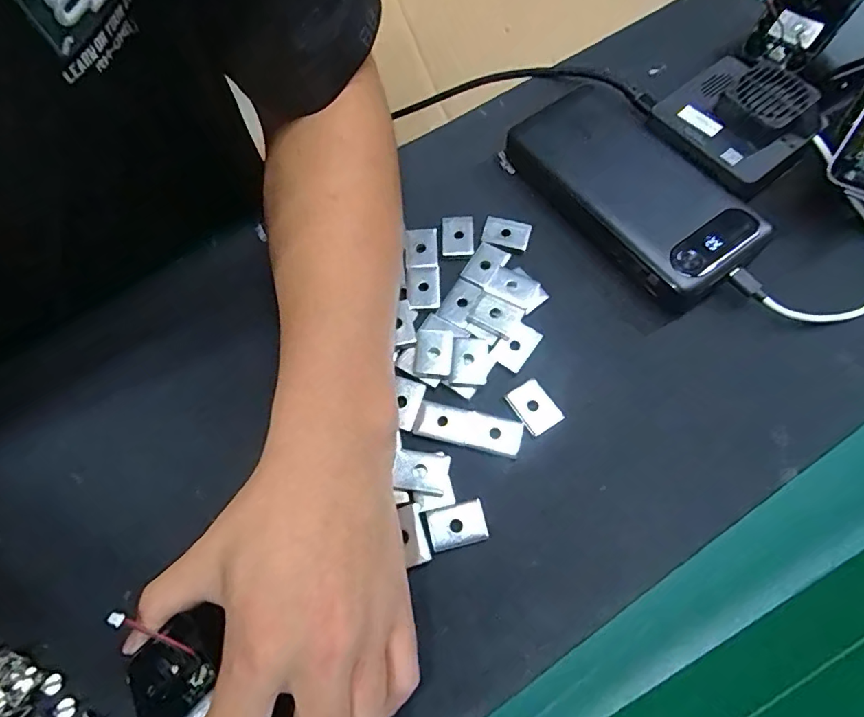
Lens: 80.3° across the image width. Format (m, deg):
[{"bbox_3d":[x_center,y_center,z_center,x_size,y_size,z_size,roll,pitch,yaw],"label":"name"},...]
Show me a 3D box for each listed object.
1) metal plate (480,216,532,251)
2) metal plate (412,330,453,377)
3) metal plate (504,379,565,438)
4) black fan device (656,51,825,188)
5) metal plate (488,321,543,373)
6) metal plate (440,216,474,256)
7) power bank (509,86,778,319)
[{"bbox_3d":[0.045,-0.077,0.315,0.028,0.004,0.020,14,71,8],"label":"metal plate"},{"bbox_3d":[0.000,-0.003,0.285,0.021,0.005,0.026,4,70,4],"label":"metal plate"},{"bbox_3d":[0.054,0.026,0.273,0.020,0.004,0.027,-31,72,-9],"label":"metal plate"},{"bbox_3d":[0.182,-0.147,0.303,0.063,0.024,0.075,-36,72,-10],"label":"black fan device"},{"bbox_3d":[0.047,-0.007,0.287,0.019,0.004,0.028,34,75,14],"label":"metal plate"},{"bbox_3d":[0.016,-0.076,0.318,0.020,0.004,0.026,0,70,2],"label":"metal plate"},{"bbox_3d":[0.119,-0.105,0.309,0.073,0.022,0.157,-33,72,-9],"label":"power bank"}]

